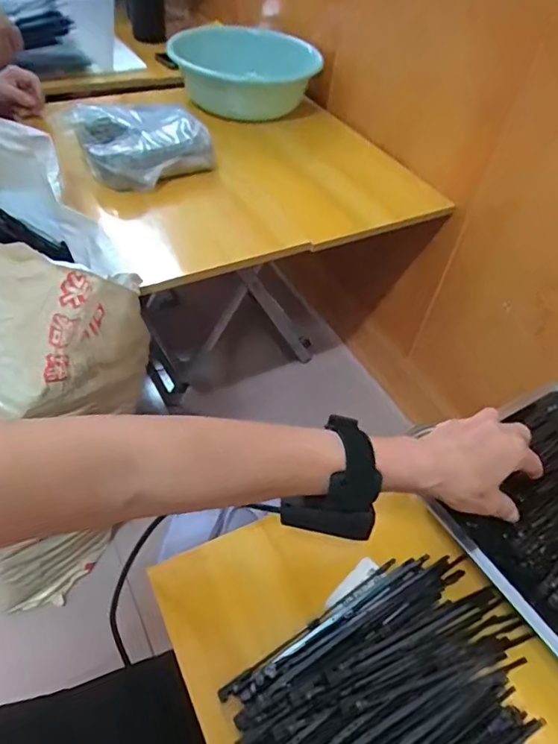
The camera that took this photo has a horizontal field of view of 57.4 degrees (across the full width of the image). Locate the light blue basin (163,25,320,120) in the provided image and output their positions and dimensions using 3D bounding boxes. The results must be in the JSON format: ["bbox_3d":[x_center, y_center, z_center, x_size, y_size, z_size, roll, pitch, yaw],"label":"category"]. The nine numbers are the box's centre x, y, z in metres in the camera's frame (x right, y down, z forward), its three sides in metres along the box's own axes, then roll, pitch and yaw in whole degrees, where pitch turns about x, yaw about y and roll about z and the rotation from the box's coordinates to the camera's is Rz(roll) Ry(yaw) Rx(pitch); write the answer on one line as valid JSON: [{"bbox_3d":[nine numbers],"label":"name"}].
[{"bbox_3d":[-0.063,-0.649,1.136,0.326,0.133,0.307,3,48,-4],"label":"light blue basin"}]

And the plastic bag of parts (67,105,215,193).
[{"bbox_3d":[-0.244,-0.415,0.905,0.216,0.094,0.206,-29,57,-28],"label":"plastic bag of parts"}]

